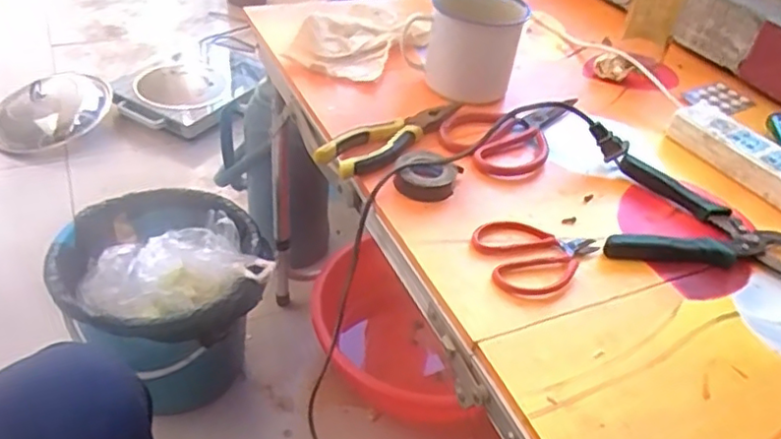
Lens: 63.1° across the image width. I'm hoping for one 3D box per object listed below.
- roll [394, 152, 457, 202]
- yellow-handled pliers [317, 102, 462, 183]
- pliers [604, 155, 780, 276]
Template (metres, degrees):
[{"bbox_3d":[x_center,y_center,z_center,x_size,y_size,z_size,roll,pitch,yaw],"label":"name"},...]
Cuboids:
[{"bbox_3d":[0.032,-0.039,0.575,0.052,0.019,0.052,4,40,-3],"label":"roll"},{"bbox_3d":[0.001,-0.083,0.622,0.054,0.017,0.172,31,45,26],"label":"yellow-handled pliers"},{"bbox_3d":[0.273,0.009,0.553,0.154,0.023,0.127,19,41,13],"label":"pliers"}]

